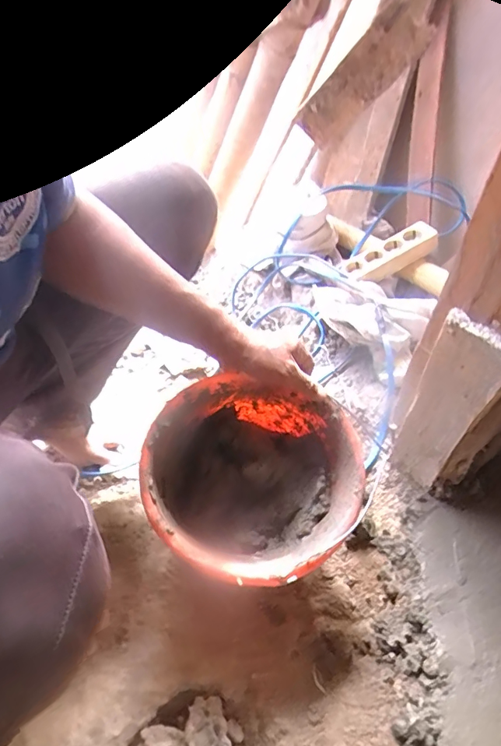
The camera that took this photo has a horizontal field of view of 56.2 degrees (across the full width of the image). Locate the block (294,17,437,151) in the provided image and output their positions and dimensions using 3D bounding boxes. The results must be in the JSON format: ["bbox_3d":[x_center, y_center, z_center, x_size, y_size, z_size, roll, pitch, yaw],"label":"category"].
[{"bbox_3d":[0.202,-0.553,0.899,0.035,0.322,0.096,-39,101,-31],"label":"block"}]

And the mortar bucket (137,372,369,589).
[{"bbox_3d":[-0.009,0.135,0.586,0.241,0.172,0.241,5,68,-13],"label":"mortar bucket"}]

